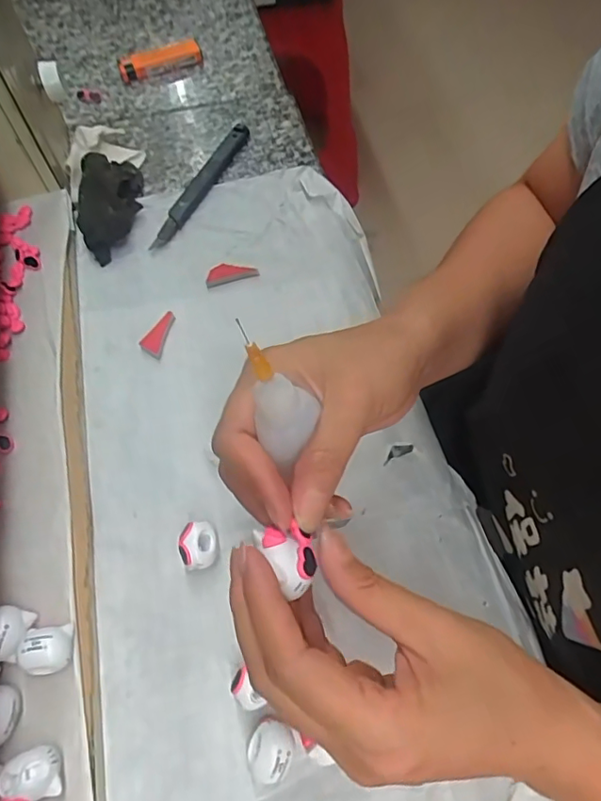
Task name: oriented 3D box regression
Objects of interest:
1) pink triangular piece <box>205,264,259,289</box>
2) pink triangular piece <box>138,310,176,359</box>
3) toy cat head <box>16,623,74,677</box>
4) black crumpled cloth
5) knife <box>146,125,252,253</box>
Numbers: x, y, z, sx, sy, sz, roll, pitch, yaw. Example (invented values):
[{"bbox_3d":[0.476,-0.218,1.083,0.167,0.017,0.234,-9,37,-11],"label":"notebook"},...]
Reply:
[{"bbox_3d":[-0.051,-0.094,0.395,0.038,0.005,0.016,-18,65,-11],"label":"pink triangular piece"},{"bbox_3d":[-0.096,-0.047,0.372,0.016,0.009,0.034,30,66,13],"label":"pink triangular piece"},{"bbox_3d":[-0.125,0.123,0.265,0.023,0.019,0.021,-8,63,-6],"label":"toy cat head"},{"bbox_3d":[-0.149,-0.156,0.412,0.047,0.031,0.094,12,63,5],"label":"black crumpled cloth"},{"bbox_3d":[-0.080,-0.178,0.434,0.019,0.012,0.147,25,65,11],"label":"knife"}]

